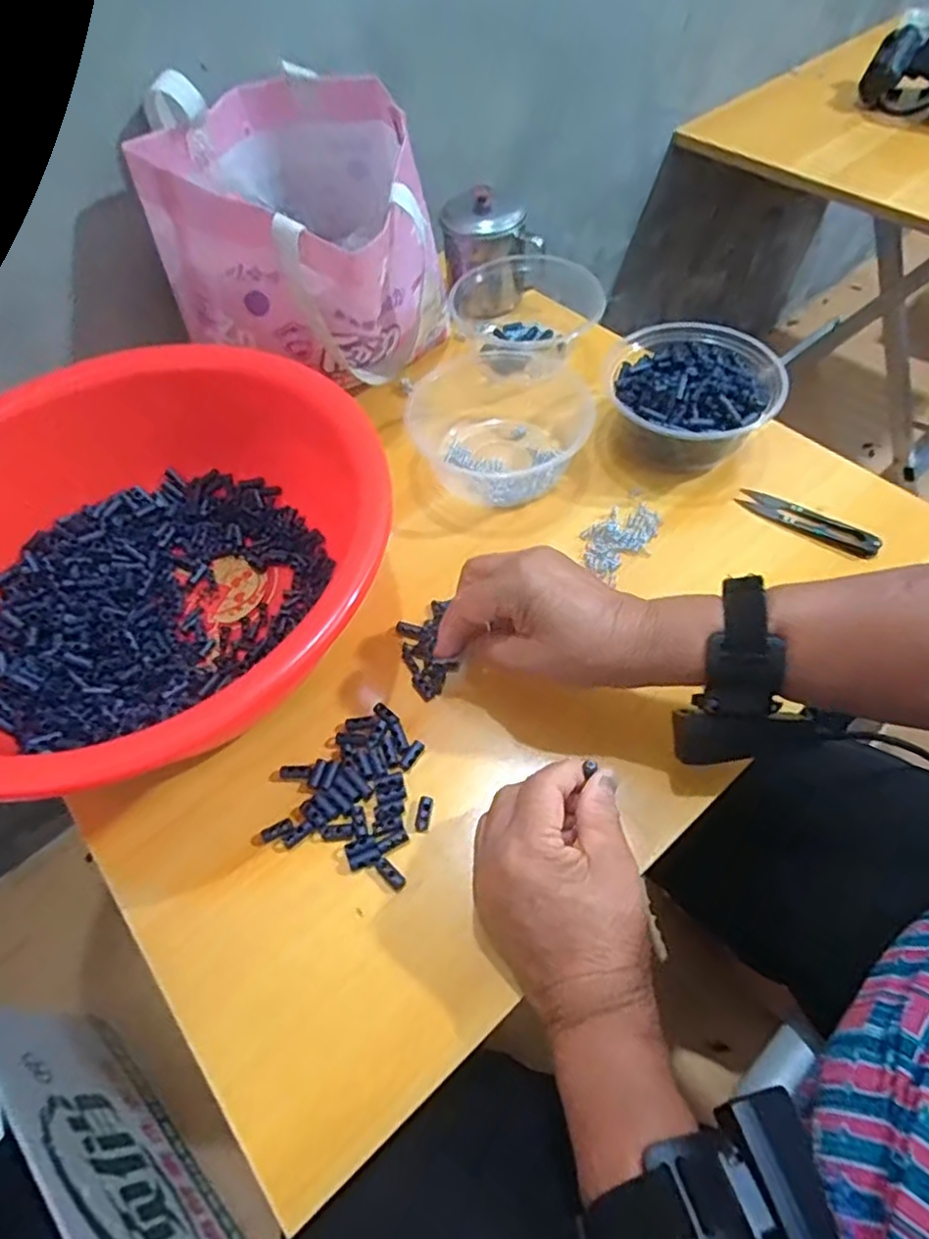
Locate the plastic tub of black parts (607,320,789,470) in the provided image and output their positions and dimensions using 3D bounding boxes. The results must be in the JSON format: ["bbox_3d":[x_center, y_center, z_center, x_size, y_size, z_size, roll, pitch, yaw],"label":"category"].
[{"bbox_3d":[0.176,-0.170,0.530,0.128,0.071,0.125,-2,55,3],"label":"plastic tub of black parts"}]

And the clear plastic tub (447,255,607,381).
[{"bbox_3d":[0.061,-0.293,0.620,0.132,0.058,0.126,-2,55,3],"label":"clear plastic tub"}]

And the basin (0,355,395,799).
[{"bbox_3d":[-0.208,-0.025,0.430,0.314,0.120,0.307,-2,55,3],"label":"basin"}]

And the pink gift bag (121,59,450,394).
[{"bbox_3d":[-0.126,-0.317,0.548,0.210,0.168,0.189,11,57,12],"label":"pink gift bag"}]

